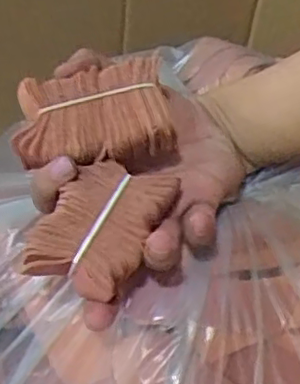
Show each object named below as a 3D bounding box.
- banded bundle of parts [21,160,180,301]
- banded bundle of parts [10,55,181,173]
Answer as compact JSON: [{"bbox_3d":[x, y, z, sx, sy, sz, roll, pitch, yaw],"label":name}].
[{"bbox_3d":[-0.025,0.018,0.330,0.048,0.018,0.076,23,51,13],"label":"banded bundle of parts"},{"bbox_3d":[-0.031,-0.040,0.361,0.080,0.033,0.052,-13,68,-1],"label":"banded bundle of parts"}]

